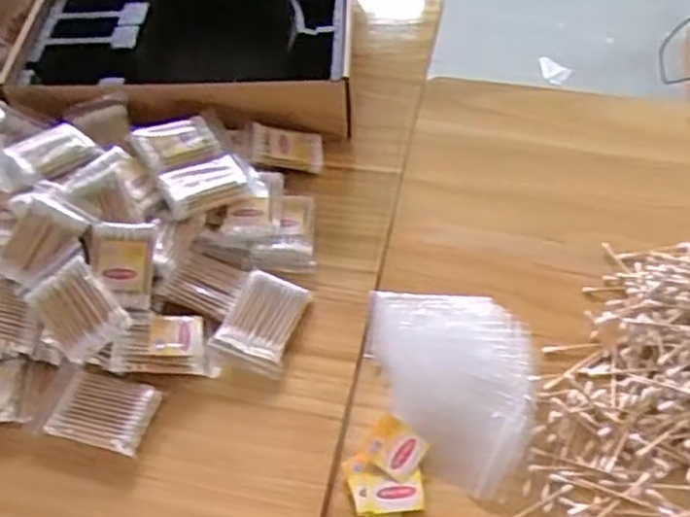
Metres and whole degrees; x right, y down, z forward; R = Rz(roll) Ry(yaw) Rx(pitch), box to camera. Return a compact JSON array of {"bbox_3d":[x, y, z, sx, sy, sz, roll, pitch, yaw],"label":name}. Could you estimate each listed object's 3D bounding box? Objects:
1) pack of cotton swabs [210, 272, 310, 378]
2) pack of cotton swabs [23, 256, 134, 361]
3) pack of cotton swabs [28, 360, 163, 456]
[{"bbox_3d":[-0.071,0.052,0.632,0.062,0.023,0.082,18,54,15],"label":"pack of cotton swabs"},{"bbox_3d":[-0.221,0.042,0.603,0.061,0.015,0.080,-41,73,5],"label":"pack of cotton swabs"},{"bbox_3d":[-0.202,0.119,0.592,0.095,0.015,0.063,11,53,10],"label":"pack of cotton swabs"}]

